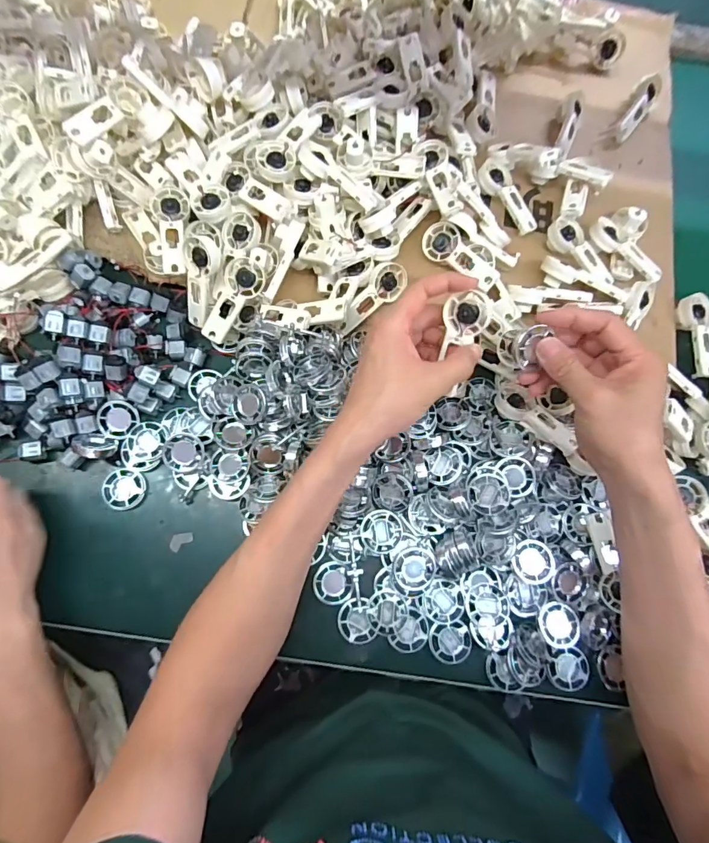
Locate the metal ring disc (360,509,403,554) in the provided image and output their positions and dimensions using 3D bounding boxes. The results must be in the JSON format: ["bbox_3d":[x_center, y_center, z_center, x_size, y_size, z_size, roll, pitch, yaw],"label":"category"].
[{"bbox_3d":[0.026,0.106,0.441,0.039,0.009,0.040,1,75,-2],"label":"metal ring disc"}]

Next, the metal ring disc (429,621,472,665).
[{"bbox_3d":[0.092,0.211,0.437,0.040,0.004,0.037,-2,75,-3],"label":"metal ring disc"}]

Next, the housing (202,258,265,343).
[{"bbox_3d":[-0.128,-0.126,0.478,0.040,0.017,0.092,33,100,6],"label":"housing"}]

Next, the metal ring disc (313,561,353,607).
[{"bbox_3d":[-0.020,0.156,0.443,0.038,0.004,0.039,5,70,-14],"label":"metal ring disc"}]

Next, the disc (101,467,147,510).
[{"bbox_3d":[-0.231,0.067,0.459,0.041,0.008,0.040,1,75,-2],"label":"disc"}]

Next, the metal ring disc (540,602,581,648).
[{"bbox_3d":[0.193,0.192,0.434,0.043,0.009,0.036,43,77,9],"label":"metal ring disc"}]

